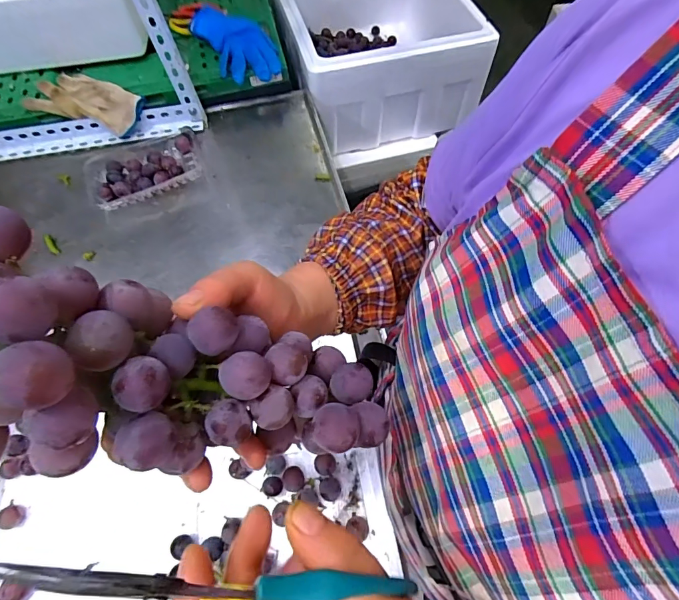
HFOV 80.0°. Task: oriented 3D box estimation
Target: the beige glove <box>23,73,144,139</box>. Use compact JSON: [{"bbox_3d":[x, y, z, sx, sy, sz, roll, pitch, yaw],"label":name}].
[{"bbox_3d":[-0.439,-0.337,0.711,0.190,0.061,0.102,20,67,11],"label":"beige glove"}]

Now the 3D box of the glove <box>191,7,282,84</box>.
[{"bbox_3d":[-0.182,-0.462,0.720,0.105,0.038,0.183,-32,68,-12],"label":"glove"}]

